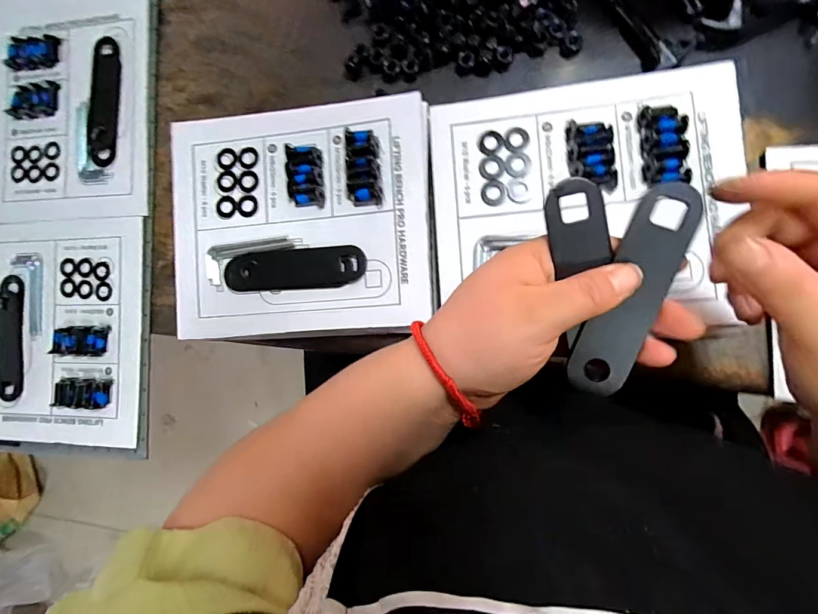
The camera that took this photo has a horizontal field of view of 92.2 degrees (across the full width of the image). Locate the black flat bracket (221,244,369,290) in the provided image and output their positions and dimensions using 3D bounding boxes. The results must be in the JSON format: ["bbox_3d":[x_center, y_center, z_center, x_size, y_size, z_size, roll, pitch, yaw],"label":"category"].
[{"bbox_3d":[-0.097,-0.032,0.328,0.124,0.006,0.034,-2,87,9],"label":"black flat bracket"}]

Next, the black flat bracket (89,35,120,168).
[{"bbox_3d":[-0.308,-0.207,0.396,0.031,0.006,0.127,3,88,9],"label":"black flat bracket"}]

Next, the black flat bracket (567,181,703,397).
[{"bbox_3d":[0.114,-0.007,0.201,0.029,0.006,0.110,20,102,10],"label":"black flat bracket"}]

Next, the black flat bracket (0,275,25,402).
[{"bbox_3d":[-0.409,0.032,0.401,0.033,0.007,0.124,-3,87,9],"label":"black flat bracket"}]

